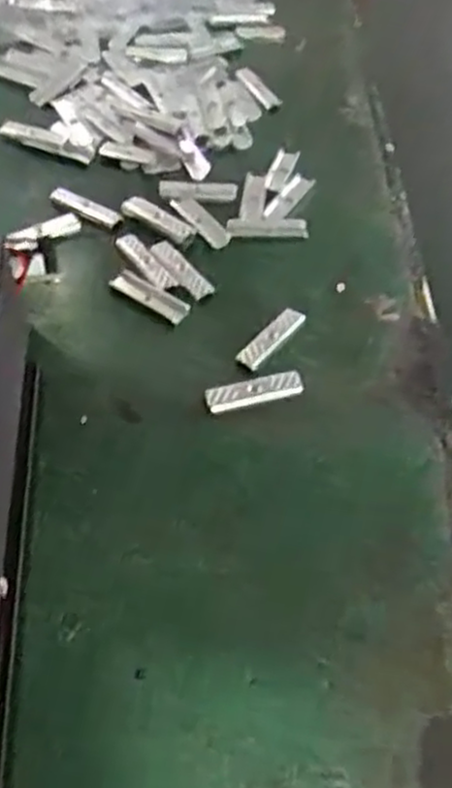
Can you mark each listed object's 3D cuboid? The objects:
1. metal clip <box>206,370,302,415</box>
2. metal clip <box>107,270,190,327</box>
[{"bbox_3d":[0.009,-0.001,0.225,0.030,0.005,0.008,-12,55,-12],"label":"metal clip"},{"bbox_3d":[-0.027,-0.034,0.252,0.029,0.005,0.009,28,57,16],"label":"metal clip"}]

